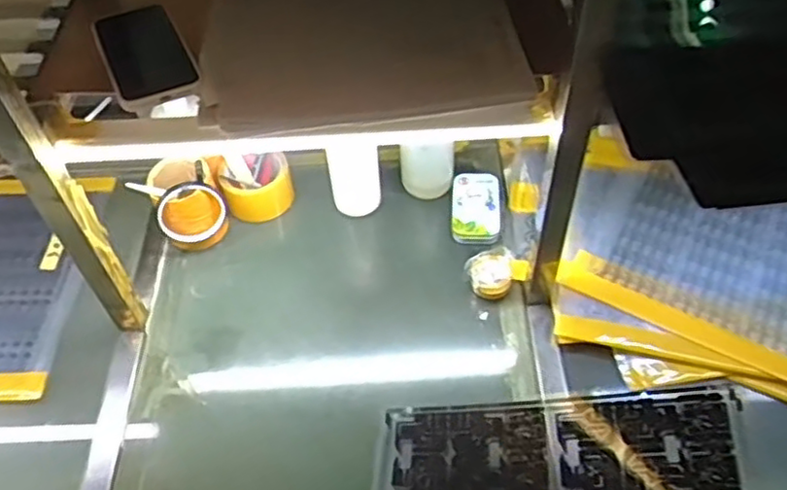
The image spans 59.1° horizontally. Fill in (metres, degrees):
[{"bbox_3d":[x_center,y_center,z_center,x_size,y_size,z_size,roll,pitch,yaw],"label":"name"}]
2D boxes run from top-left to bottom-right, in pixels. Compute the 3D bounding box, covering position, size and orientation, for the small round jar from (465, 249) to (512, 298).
[{"bbox_3d":[0.131,0.038,0.950,0.059,0.034,0.060,-1,51,2],"label":"small round jar"}]

